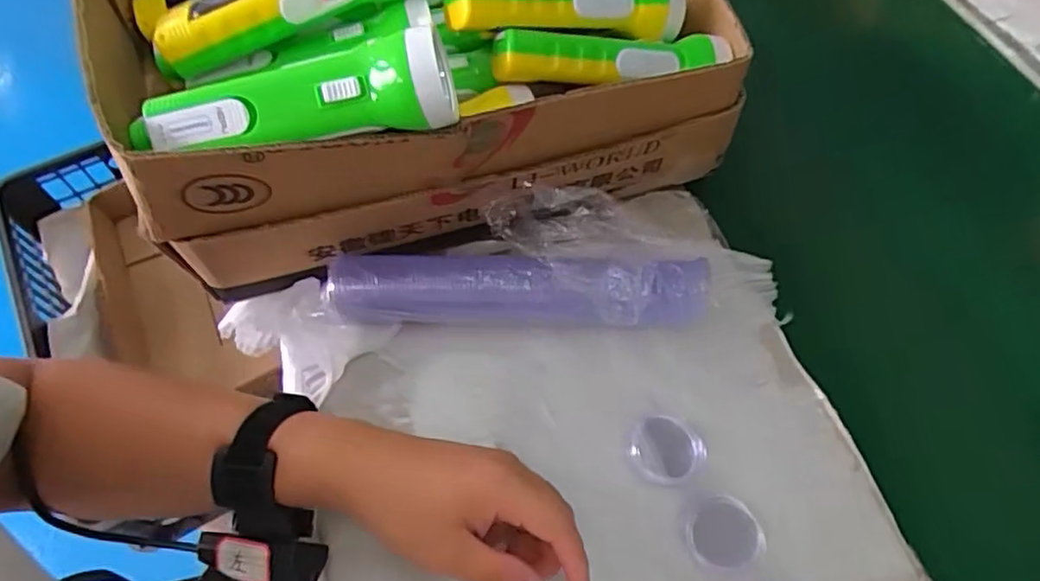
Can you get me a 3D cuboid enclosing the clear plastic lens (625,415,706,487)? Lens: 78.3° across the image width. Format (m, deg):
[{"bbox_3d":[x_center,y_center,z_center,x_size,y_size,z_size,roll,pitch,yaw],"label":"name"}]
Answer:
[{"bbox_3d":[0.094,0.102,0.410,0.045,0.015,0.041,1,59,-1],"label":"clear plastic lens"}]

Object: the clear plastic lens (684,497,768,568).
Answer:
[{"bbox_3d":[0.122,0.145,0.383,0.044,0.014,0.040,1,59,-1],"label":"clear plastic lens"}]

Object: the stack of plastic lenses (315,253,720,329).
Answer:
[{"bbox_3d":[0.000,0.001,0.451,0.260,0.050,0.045,2,59,-1],"label":"stack of plastic lenses"}]

